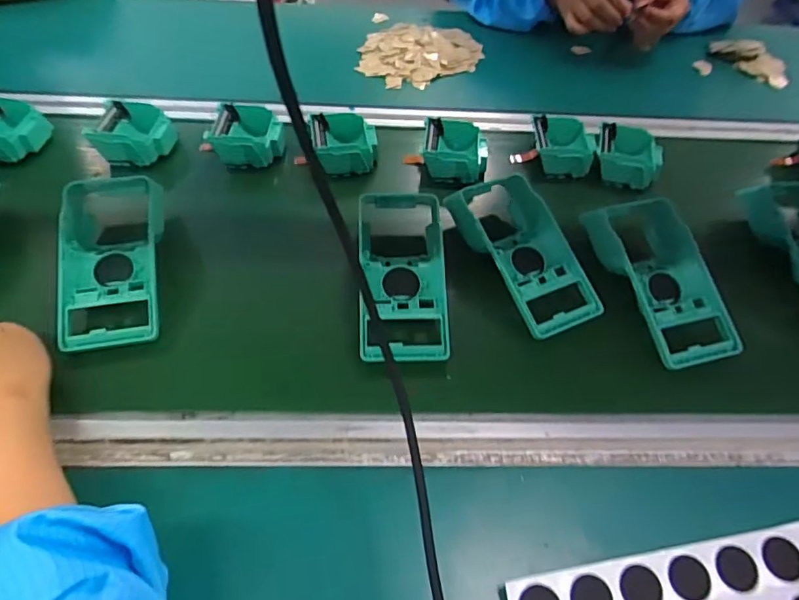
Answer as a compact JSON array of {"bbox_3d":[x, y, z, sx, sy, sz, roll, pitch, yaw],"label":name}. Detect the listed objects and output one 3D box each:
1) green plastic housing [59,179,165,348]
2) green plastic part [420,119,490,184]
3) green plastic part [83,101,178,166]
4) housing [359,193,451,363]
[{"bbox_3d":[-0.269,-0.040,0.491,0.088,0.053,0.176,-9,55,-10],"label":"green plastic housing"},{"bbox_3d":[0.067,-0.181,0.635,0.083,0.041,0.093,11,54,5],"label":"green plastic part"},{"bbox_3d":[-0.314,-0.197,0.616,0.090,0.034,0.081,5,53,1],"label":"green plastic part"},{"bbox_3d":[0.002,-0.035,0.509,0.084,0.048,0.201,-1,54,-4],"label":"housing"}]

